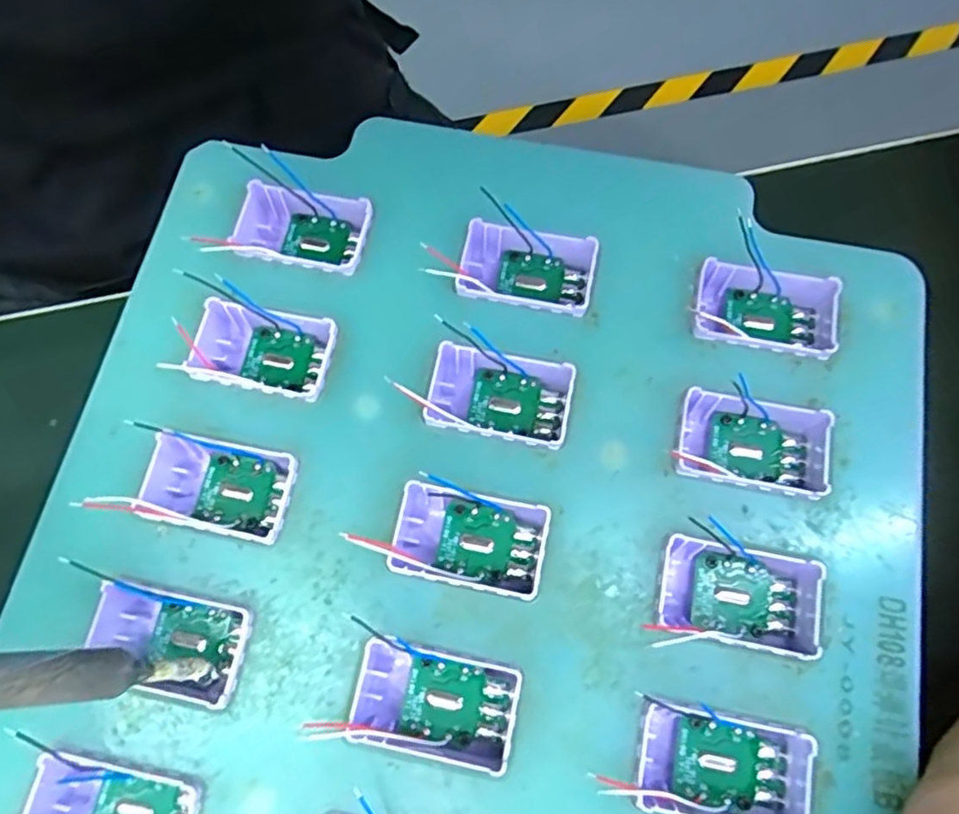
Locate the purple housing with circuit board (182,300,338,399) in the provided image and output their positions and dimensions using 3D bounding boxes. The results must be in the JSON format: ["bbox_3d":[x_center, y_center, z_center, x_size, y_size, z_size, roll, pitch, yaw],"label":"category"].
[{"bbox_3d":[-0.050,-0.013,0.151,0.033,0.010,0.020,11,72,4],"label":"purple housing with circuit board"}]

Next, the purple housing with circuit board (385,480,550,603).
[{"bbox_3d":[-0.002,0.028,0.137,0.031,0.011,0.020,12,72,4],"label":"purple housing with circuit board"}]

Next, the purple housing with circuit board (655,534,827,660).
[{"bbox_3d":[0.053,0.038,0.133,0.033,0.012,0.019,13,72,4],"label":"purple housing with circuit board"}]

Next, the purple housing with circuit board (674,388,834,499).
[{"bbox_3d":[0.059,0.009,0.142,0.032,0.012,0.019,9,72,3],"label":"purple housing with circuit board"}]

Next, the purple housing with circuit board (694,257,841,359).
[{"bbox_3d":[0.065,-0.021,0.151,0.032,0.015,0.020,11,72,4],"label":"purple housing with circuit board"}]

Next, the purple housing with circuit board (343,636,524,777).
[{"bbox_3d":[-0.009,0.059,0.130,0.032,0.015,0.019,12,72,4],"label":"purple housing with circuit board"}]

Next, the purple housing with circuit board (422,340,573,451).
[{"bbox_3d":[0.005,-0.003,0.146,0.031,0.010,0.020,12,72,4],"label":"purple housing with circuit board"}]

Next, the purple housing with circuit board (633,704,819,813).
[{"bbox_3d":[0.046,0.069,0.123,0.033,0.010,0.018,10,72,4],"label":"purple housing with circuit board"}]

